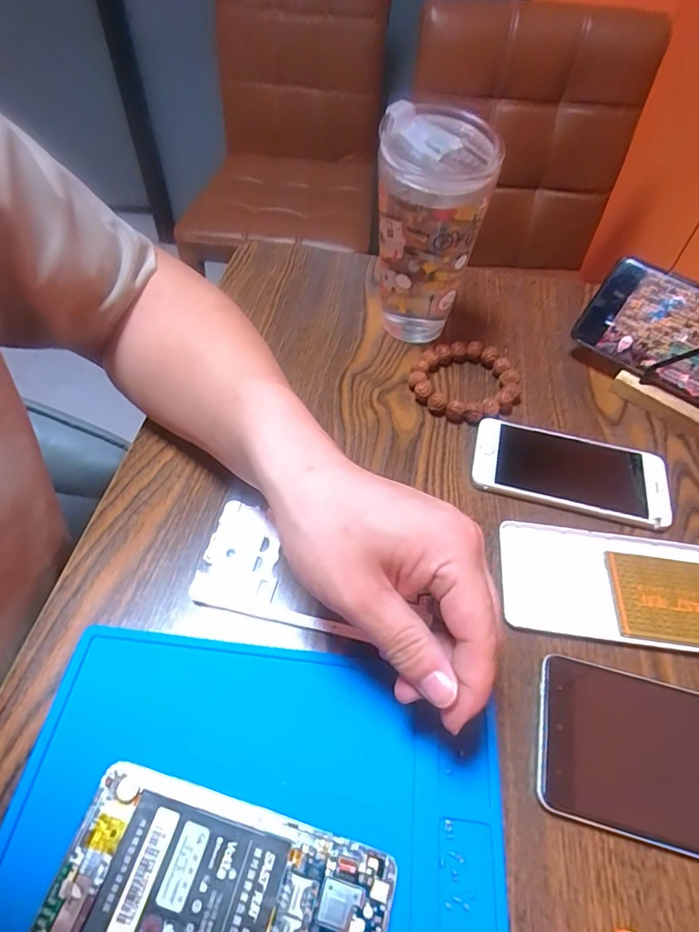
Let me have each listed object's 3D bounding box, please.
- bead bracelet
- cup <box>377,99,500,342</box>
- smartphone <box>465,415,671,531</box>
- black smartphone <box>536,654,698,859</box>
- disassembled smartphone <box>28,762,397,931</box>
[{"bbox_3d":[0.095,-0.069,0.414,0.083,0.018,0.080,1,53,-2],"label":"bead bracelet"},{"bbox_3d":[0.062,-0.183,0.410,0.081,0.161,0.087,1,53,-2],"label":"cup"},{"bbox_3d":[0.160,0.003,0.370,0.135,0.009,0.069,14,54,8],"label":"smartphone"},{"bbox_3d":[0.172,0.152,0.258,0.148,0.010,0.075,14,54,7],"label":"black smartphone"},{"bbox_3d":[-0.056,0.187,0.218,0.140,0.010,0.071,14,54,8],"label":"disassembled smartphone"}]

